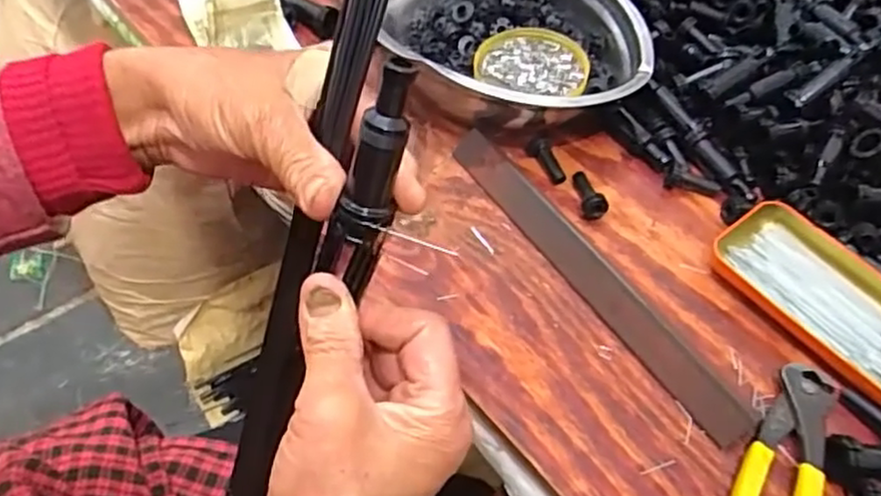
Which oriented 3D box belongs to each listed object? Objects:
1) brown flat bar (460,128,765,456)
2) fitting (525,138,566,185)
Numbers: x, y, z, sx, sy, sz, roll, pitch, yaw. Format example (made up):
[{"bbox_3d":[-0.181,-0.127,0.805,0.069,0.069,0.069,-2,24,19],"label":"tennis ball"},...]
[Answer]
[{"bbox_3d":[0.094,0.012,0.445,0.027,0.016,0.262,-27,60,-23],"label":"brown flat bar"},{"bbox_3d":[0.079,-0.064,0.507,0.017,0.012,0.042,-14,55,-15],"label":"fitting"}]

